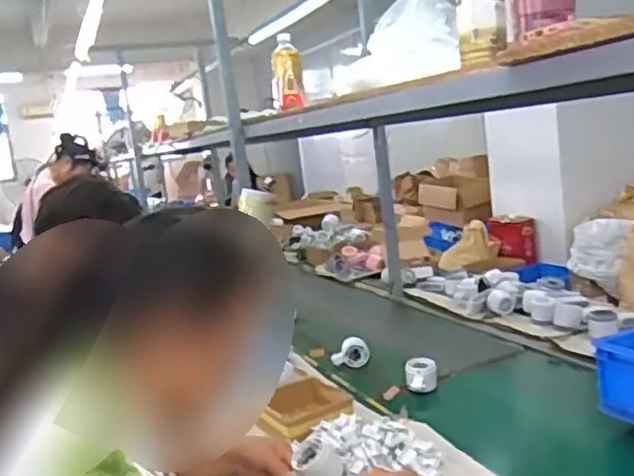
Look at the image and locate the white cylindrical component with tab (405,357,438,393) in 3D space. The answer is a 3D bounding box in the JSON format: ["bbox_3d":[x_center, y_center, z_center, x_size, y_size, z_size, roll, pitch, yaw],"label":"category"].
[{"bbox_3d":[0.210,0.278,1.318,0.065,0.058,0.062,-6,9,6],"label":"white cylindrical component with tab"}]

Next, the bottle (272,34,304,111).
[{"bbox_3d":[-0.074,-0.393,1.572,0.073,0.164,0.076,-7,9,-4],"label":"bottle"}]

